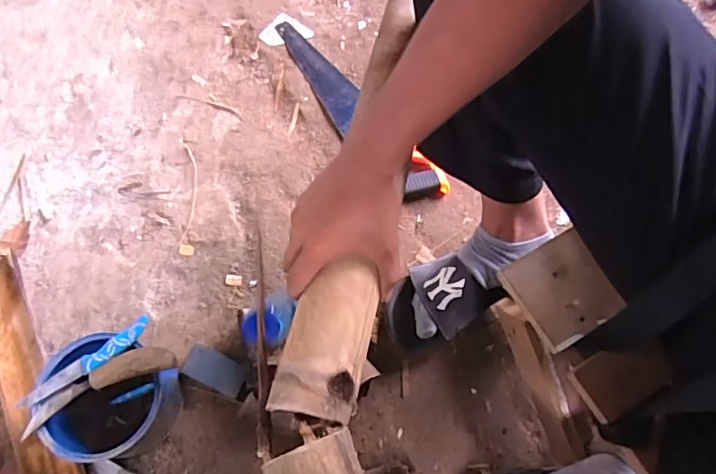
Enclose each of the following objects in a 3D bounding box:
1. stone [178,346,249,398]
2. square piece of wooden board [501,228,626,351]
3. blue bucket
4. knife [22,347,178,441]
[{"bbox_3d":[-0.209,0.195,0.755,0.095,0.034,0.048,23,73,8],"label":"stone"},{"bbox_3d":[0.214,0.053,0.538,0.095,0.013,0.099,-27,73,-9],"label":"square piece of wooden board"},{"bbox_3d":[-0.321,0.216,0.692,0.148,0.133,0.144,0,71,1],"label":"blue bucket"},{"bbox_3d":[-0.318,0.179,0.631,0.187,0.020,0.042,-26,73,-8],"label":"knife"}]

